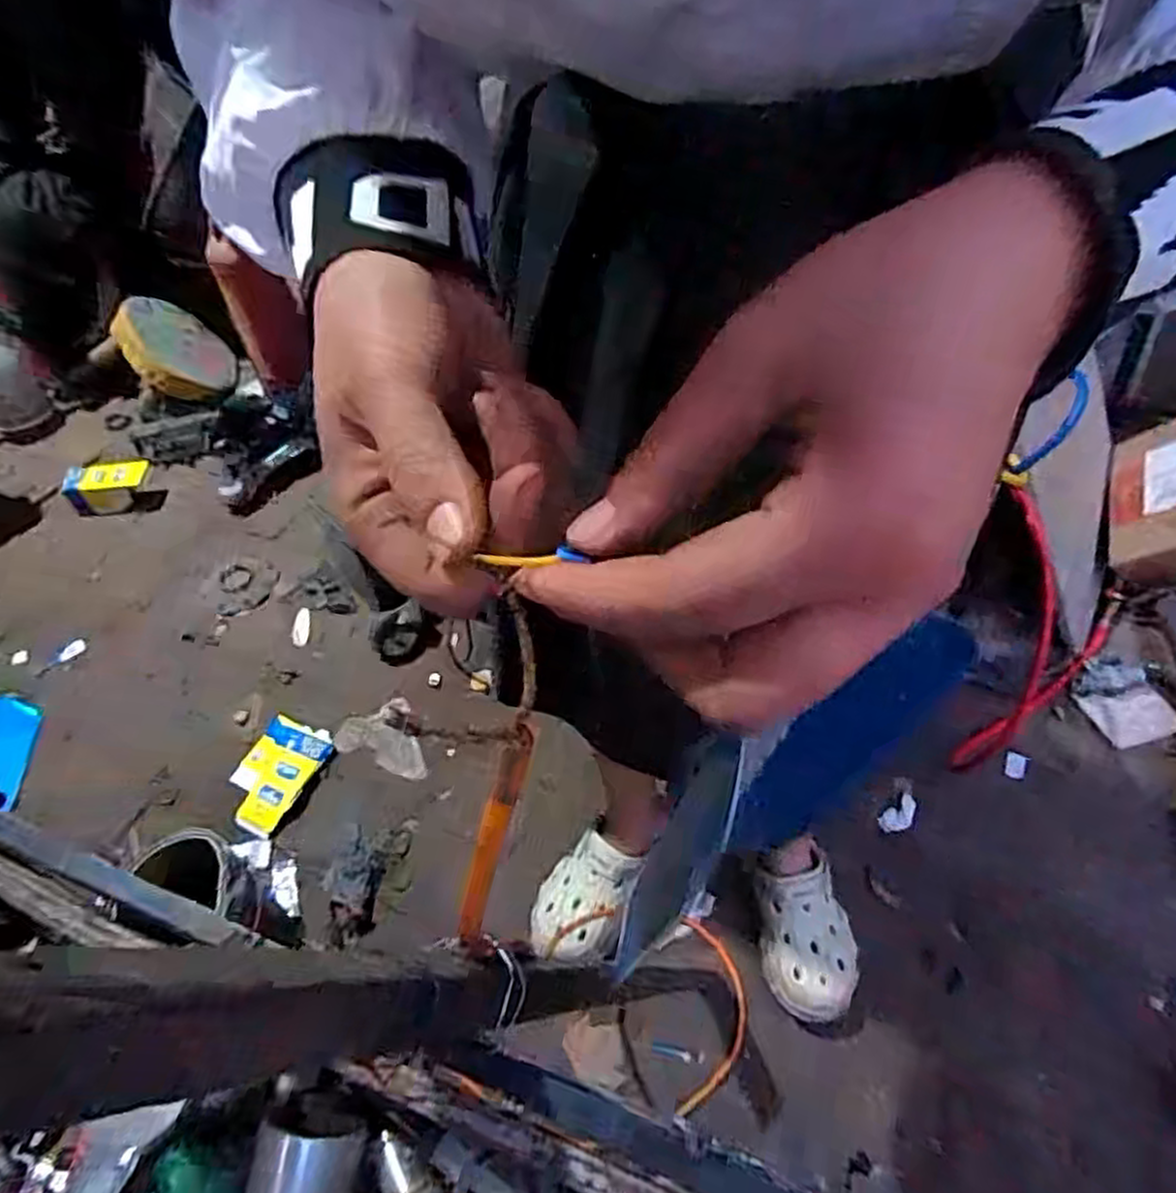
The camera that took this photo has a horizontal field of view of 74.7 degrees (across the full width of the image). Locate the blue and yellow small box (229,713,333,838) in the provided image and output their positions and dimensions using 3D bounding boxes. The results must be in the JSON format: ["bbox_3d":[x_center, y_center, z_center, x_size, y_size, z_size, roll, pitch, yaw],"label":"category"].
[{"bbox_3d":[-0.487,0.273,1.189,0.122,0.026,0.175,16,51,16],"label":"blue and yellow small box"}]

